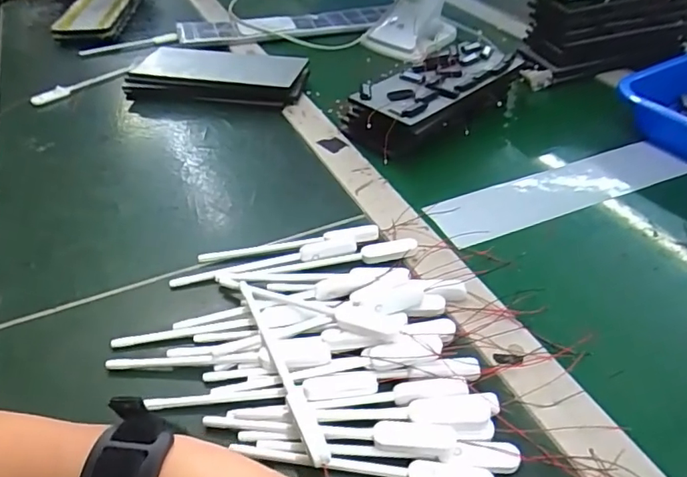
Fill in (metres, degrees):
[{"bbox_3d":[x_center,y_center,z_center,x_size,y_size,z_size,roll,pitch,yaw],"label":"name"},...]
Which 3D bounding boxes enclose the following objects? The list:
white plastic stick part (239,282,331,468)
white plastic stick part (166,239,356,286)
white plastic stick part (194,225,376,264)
[{"bbox_3d":[-0.041,0.077,0.339,0.011,0.011,0.138,-18,43,-18],"label":"white plastic stick part"},{"bbox_3d":[-0.062,0.019,0.419,0.145,0.009,0.015,-10,42,-10],"label":"white plastic stick part"},{"bbox_3d":[-0.044,0.003,0.436,0.145,0.009,0.019,-6,41,-5],"label":"white plastic stick part"}]

